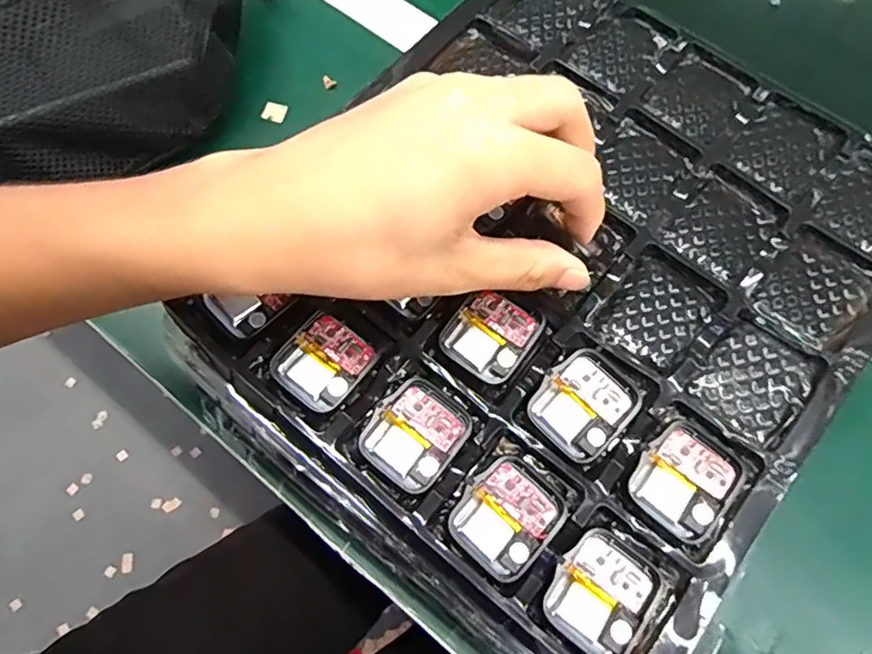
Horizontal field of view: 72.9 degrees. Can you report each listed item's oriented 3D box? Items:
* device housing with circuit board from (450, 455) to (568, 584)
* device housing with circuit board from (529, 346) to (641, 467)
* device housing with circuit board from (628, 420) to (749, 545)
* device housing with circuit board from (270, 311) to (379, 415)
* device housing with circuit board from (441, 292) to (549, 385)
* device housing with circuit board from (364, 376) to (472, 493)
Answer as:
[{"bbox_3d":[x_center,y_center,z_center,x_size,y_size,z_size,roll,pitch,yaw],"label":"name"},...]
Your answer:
[{"bbox_3d":[0.029,0.077,0.240,0.042,0.007,0.036,-42,76,-17],"label":"device housing with circuit board"},{"bbox_3d":[0.064,0.033,0.254,0.041,0.011,0.037,-42,76,-17],"label":"device housing with circuit board"},{"bbox_3d":[0.103,0.064,0.244,0.037,0.007,0.040,40,71,13],"label":"device housing with circuit board"},{"bbox_3d":[-0.049,0.016,0.260,0.036,0.006,0.038,36,71,11],"label":"device housing with circuit board"},{"bbox_3d":[0.026,0.003,0.265,0.036,0.008,0.039,35,70,11],"label":"device housing with circuit board"},{"bbox_3d":[-0.008,0.045,0.251,0.036,0.006,0.043,39,71,12],"label":"device housing with circuit board"}]

